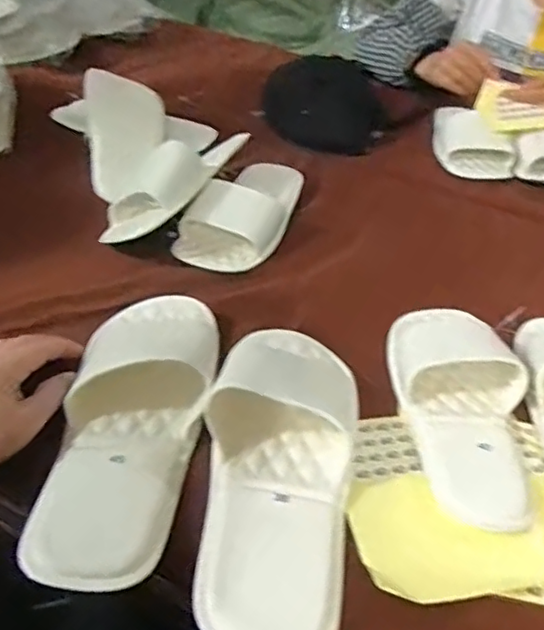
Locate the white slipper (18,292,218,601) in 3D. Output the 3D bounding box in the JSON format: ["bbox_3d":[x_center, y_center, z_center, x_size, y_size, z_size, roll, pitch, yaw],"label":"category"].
[{"bbox_3d":[-0.104,0.064,0.473,0.101,0.048,0.278,8,42,0],"label":"white slipper"}]

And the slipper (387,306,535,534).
[{"bbox_3d":[0.157,0.064,0.508,0.103,0.065,0.223,6,42,-1],"label":"slipper"}]

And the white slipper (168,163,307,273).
[{"bbox_3d":[-0.024,-0.123,0.705,0.093,0.058,0.228,19,43,16],"label":"white slipper"}]

